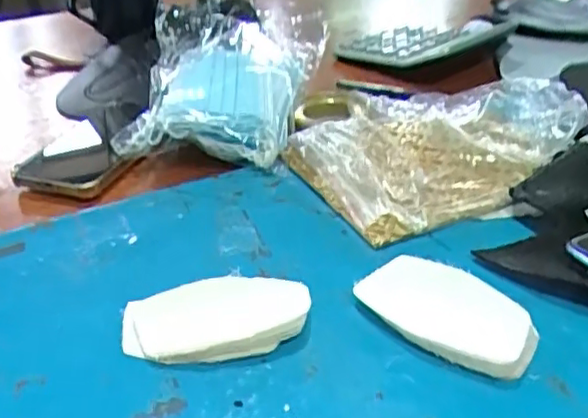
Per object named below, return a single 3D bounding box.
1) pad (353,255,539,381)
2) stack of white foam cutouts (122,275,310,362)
[{"bbox_3d":[0.083,0.056,0.363,0.099,0.015,0.054,26,42,38],"label":"pad"},{"bbox_3d":[-0.043,0.061,0.369,0.103,0.013,0.059,-9,33,-10],"label":"stack of white foam cutouts"}]

